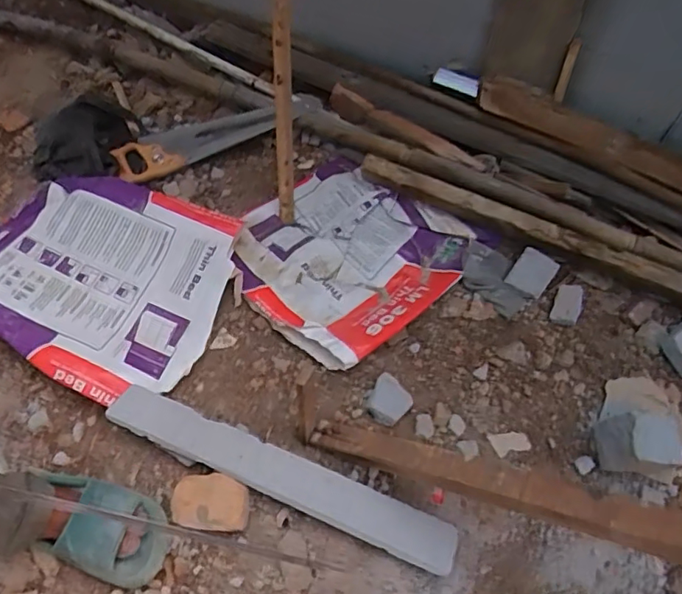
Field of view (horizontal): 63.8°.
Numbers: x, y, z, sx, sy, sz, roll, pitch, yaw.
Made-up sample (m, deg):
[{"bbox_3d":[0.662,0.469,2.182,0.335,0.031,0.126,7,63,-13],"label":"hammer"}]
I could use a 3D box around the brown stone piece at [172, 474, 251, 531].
[{"bbox_3d":[-0.204,0.323,0.861,0.120,0.032,0.078,5,60,3],"label":"brown stone piece"}]

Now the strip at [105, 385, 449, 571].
[{"bbox_3d":[-0.104,0.275,0.869,0.581,0.029,0.077,20,44,11],"label":"strip"}]

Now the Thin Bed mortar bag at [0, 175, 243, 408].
[{"bbox_3d":[-0.486,-0.042,1.061,0.516,0.086,0.413,18,62,11],"label":"Thin Bed mortar bag"}]

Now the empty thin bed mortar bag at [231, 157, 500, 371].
[{"bbox_3d":[0.007,-0.096,1.117,0.418,0.047,0.423,39,67,20],"label":"empty thin bed mortar bag"}]

